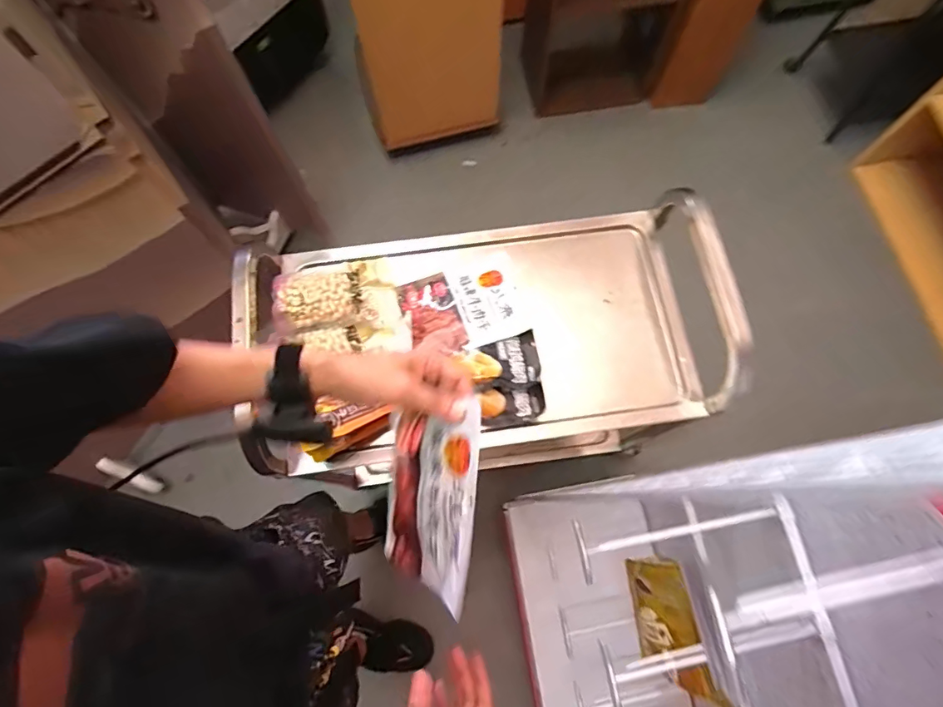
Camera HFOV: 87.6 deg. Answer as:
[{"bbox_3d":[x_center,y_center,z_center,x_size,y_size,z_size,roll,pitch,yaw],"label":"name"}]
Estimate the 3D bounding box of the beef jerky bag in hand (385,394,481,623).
[{"bbox_3d":[-0.050,0.143,0.496,0.017,0.207,0.166,6,79,-27],"label":"beef jerky bag in hand"}]

